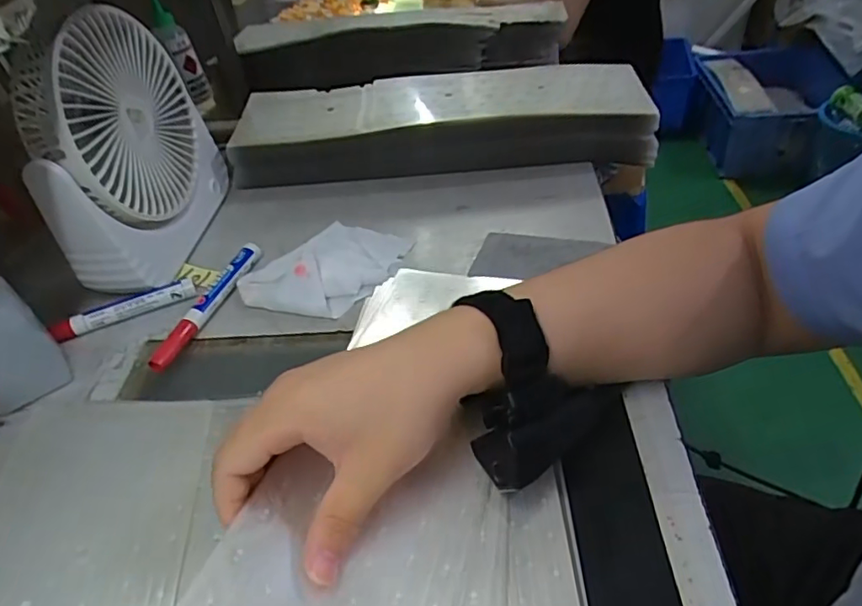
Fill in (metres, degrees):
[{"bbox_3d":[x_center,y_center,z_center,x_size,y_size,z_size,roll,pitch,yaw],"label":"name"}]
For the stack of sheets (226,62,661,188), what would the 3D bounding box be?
[{"bbox_3d":[0.007,-0.189,0.598,0.420,0.066,0.123,-5,42,5],"label":"stack of sheets"}]

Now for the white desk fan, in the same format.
[{"bbox_3d":[-0.258,-0.136,0.486,0.061,0.193,0.196,-1,42,9],"label":"white desk fan"}]

